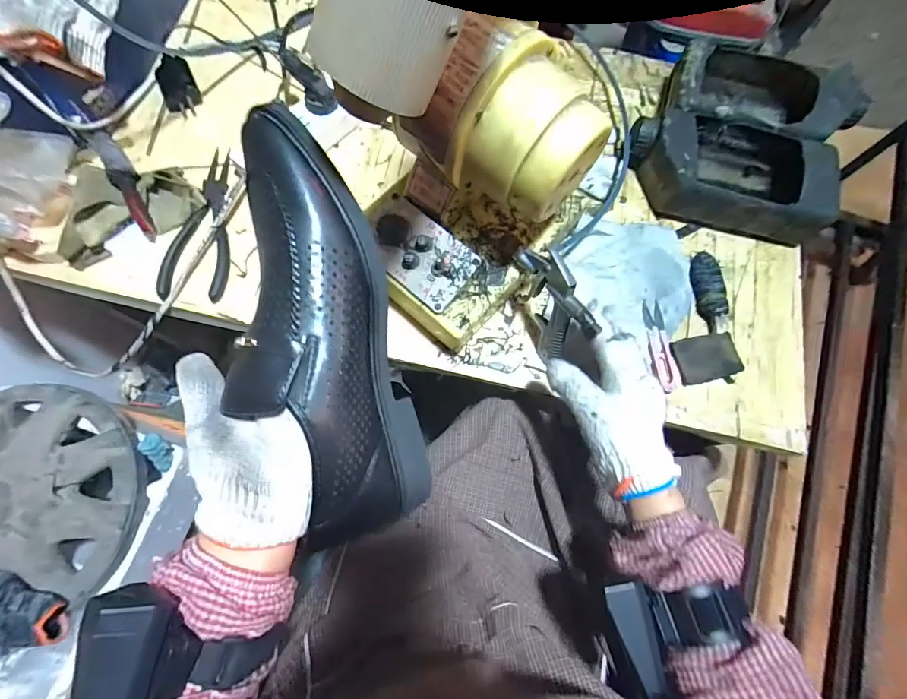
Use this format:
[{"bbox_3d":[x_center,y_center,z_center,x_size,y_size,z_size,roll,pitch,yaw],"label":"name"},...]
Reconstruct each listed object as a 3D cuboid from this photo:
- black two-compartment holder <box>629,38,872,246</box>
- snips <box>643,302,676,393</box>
[{"bbox_3d":[0.339,-0.254,0.511,0.223,0.072,0.224,0,74,-2],"label":"black two-compartment holder"},{"bbox_3d":[0.227,-0.005,0.465,0.024,0.004,0.101,-4,74,-3],"label":"snips"}]

